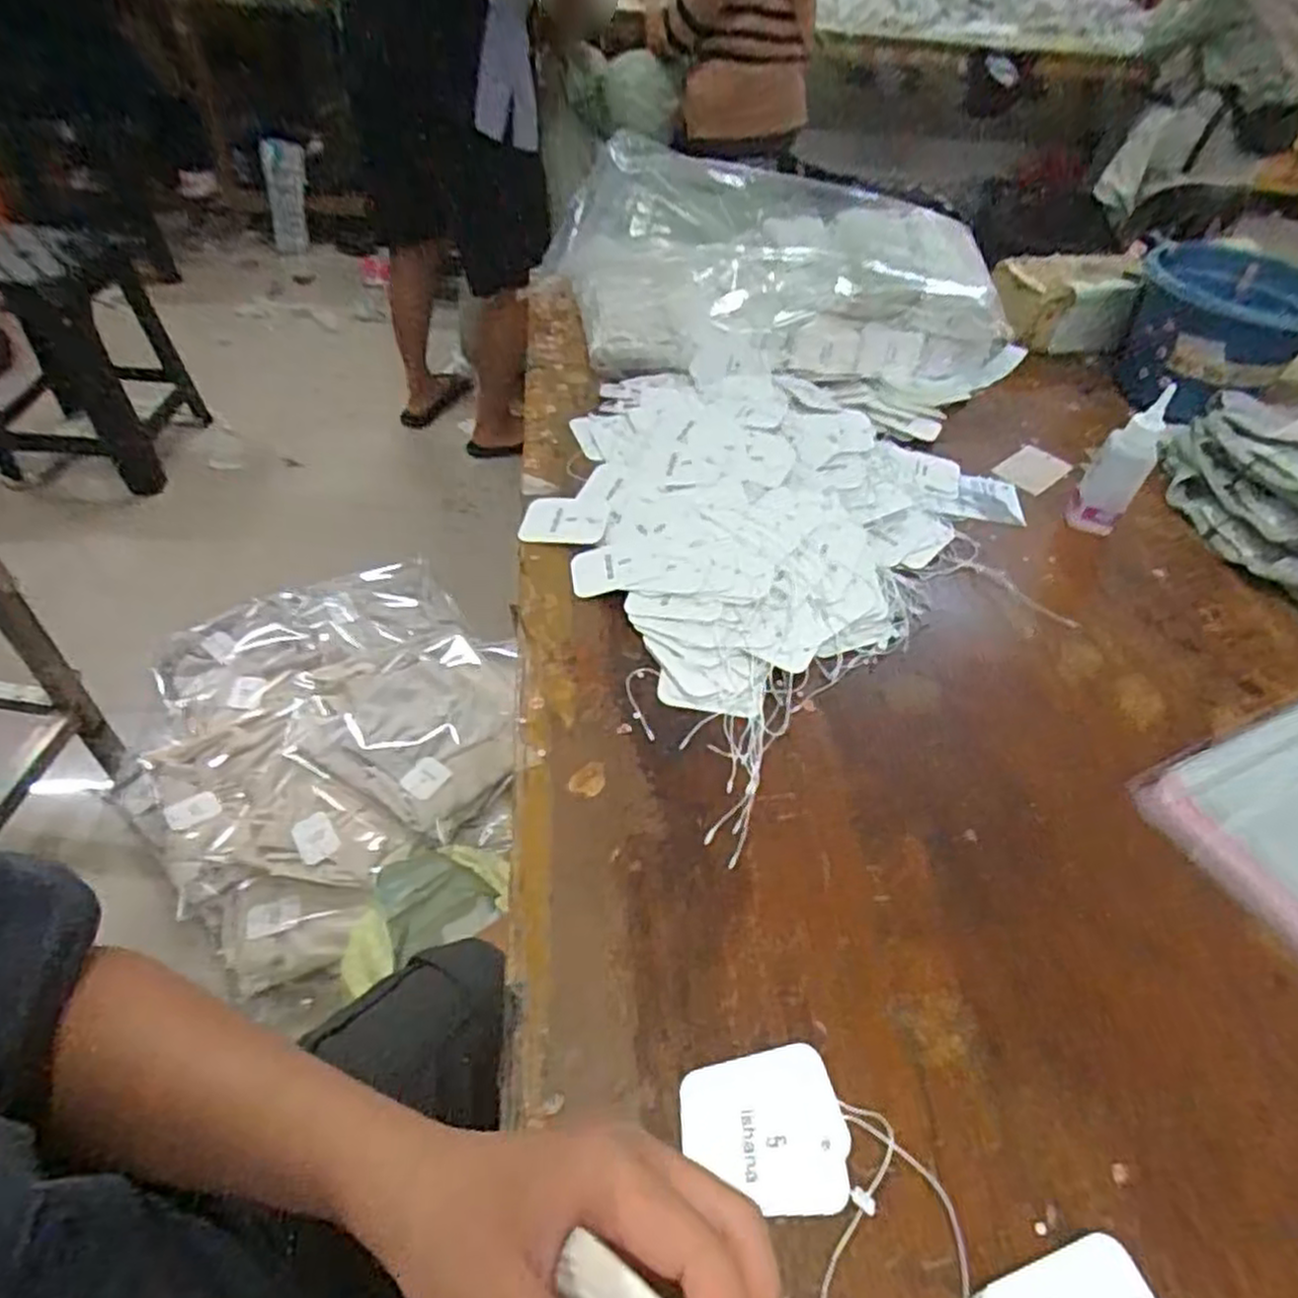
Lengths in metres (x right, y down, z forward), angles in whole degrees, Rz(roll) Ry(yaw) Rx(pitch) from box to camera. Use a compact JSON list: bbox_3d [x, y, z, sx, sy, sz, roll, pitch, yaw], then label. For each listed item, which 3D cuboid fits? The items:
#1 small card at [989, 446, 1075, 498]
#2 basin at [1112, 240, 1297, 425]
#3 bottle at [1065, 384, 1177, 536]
[{"bbox_3d":[0.378,-0.177,0.762,0.086,0.004,0.049,-31,64,-28],"label":"small card"},{"bbox_3d":[0.595,-0.325,0.823,0.180,0.141,0.162,29,51,20],"label":"basin"},{"bbox_3d":[0.401,-0.155,0.658,0.043,0.129,0.033,29,51,20],"label":"bottle"}]

